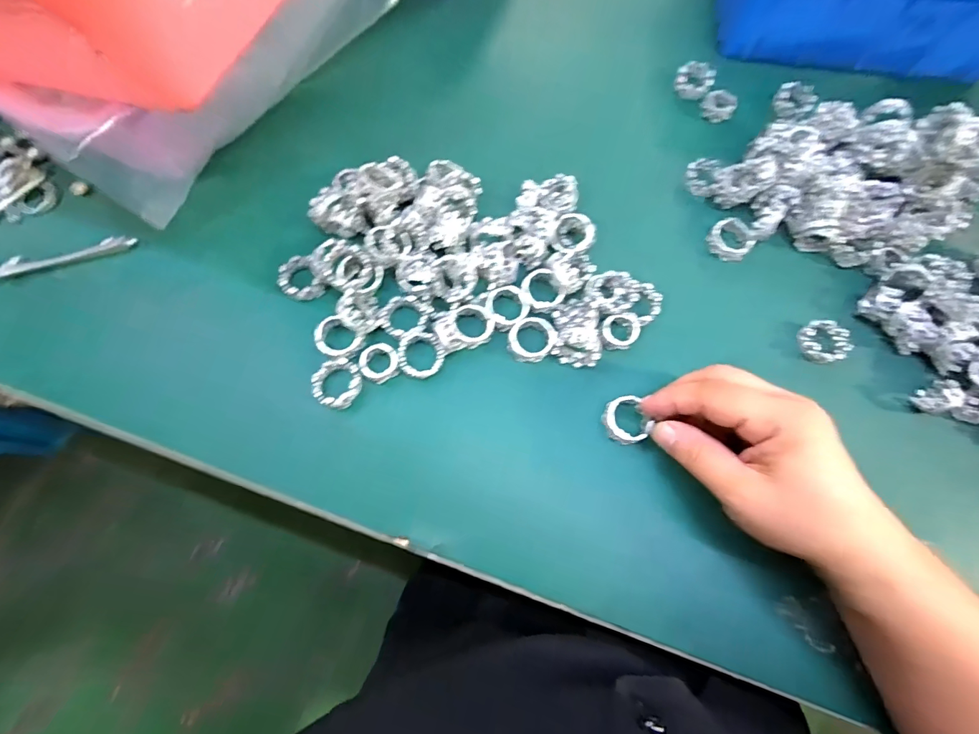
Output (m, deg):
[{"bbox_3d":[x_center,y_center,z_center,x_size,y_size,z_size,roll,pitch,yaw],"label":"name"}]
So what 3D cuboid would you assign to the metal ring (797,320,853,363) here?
[{"bbox_3d":[0.219,-0.016,0.286,0.031,0.008,0.029,12,75,5],"label":"metal ring"}]

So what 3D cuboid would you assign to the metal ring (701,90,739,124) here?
[{"bbox_3d":[0.185,-0.211,0.355,0.025,0.012,0.025,1,73,-3],"label":"metal ring"}]

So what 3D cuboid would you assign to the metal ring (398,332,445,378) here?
[{"bbox_3d":[-0.043,-0.007,0.274,0.027,0.011,0.029,-34,78,-13],"label":"metal ring"}]

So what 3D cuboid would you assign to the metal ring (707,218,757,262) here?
[{"bbox_3d":[0.171,-0.090,0.314,0.029,0.015,0.027,1,73,-3],"label":"metal ring"}]

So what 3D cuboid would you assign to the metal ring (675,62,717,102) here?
[{"bbox_3d":[0.170,-0.238,0.366,0.030,0.012,0.030,1,73,-3],"label":"metal ring"}]

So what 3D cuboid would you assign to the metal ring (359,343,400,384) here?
[{"bbox_3d":[-0.068,-0.003,0.271,0.023,0.005,0.023,1,73,-3],"label":"metal ring"}]

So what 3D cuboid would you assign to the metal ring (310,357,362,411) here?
[{"bbox_3d":[-0.092,0.009,0.266,0.028,0.008,0.029,1,73,-3],"label":"metal ring"}]

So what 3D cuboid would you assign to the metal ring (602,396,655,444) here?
[{"bbox_3d":[0.082,0.032,0.265,0.029,0.009,0.028,0,75,-1],"label":"metal ring"}]

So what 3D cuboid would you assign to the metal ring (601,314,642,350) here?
[{"bbox_3d":[0.085,-0.023,0.286,0.023,0.009,0.024,0,86,0],"label":"metal ring"}]

